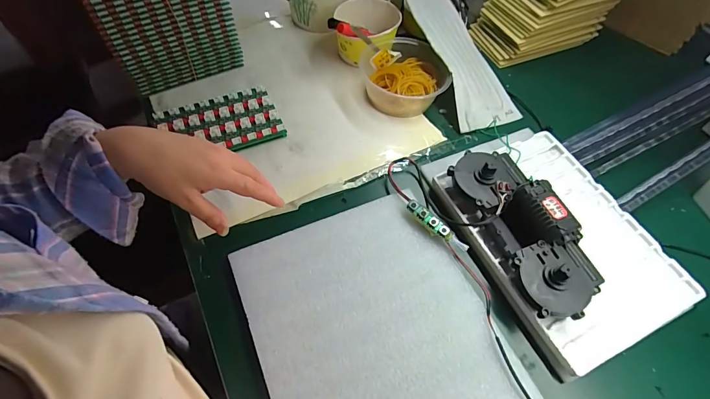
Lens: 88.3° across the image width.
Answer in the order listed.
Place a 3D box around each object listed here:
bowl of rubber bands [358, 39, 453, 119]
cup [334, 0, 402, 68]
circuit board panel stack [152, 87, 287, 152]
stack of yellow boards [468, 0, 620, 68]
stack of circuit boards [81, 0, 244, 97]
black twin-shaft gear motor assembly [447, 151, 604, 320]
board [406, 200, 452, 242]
[{"bbox_3d":[0.080,-0.193,0.583,0.124,0.056,0.133,1,57,-2],"label":"bowl of rubber bands"},{"bbox_3d":[0.023,-0.276,0.624,0.105,0.076,0.106,1,57,-2],"label":"cup"},{"bbox_3d":[-0.197,-0.108,0.538,0.167,0.027,0.101,-18,60,-13],"label":"circuit board panel stack"},{"bbox_3d":[0.350,-0.346,0.634,0.221,0.162,0.125,-16,60,-13],"label":"stack of yellow boards"},{"bbox_3d":[-0.277,-0.265,0.542,0.171,0.170,0.095,-27,61,-18],"label":"stack of circuit boards"},{"bbox_3d":[0.201,0.032,0.440,0.089,0.054,0.213,-17,60,-13],"label":"black twin-shaft gear motor assembly"},{"bbox_3d":[0.093,0.027,0.457,0.067,0.005,0.019,44,98,18],"label":"board"}]

